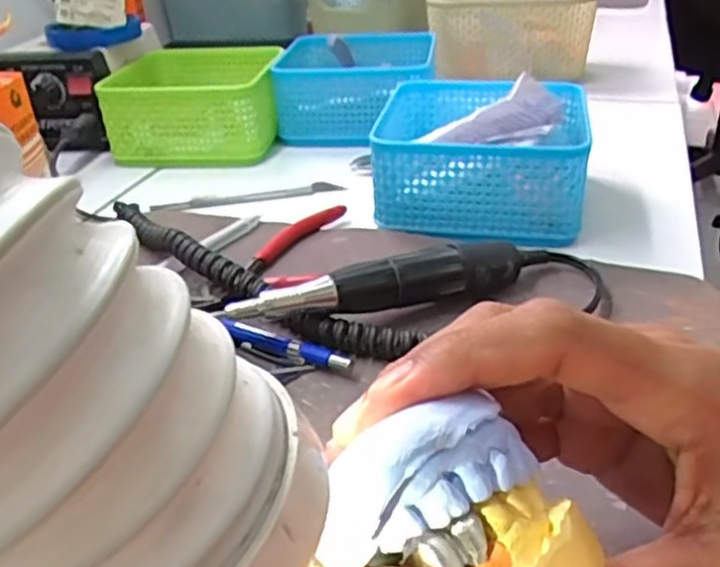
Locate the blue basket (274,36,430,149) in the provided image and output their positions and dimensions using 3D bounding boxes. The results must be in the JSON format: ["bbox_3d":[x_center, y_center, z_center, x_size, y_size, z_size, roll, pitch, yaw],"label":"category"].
[{"bbox_3d":[-0.005,-0.172,0.631,0.130,0.060,0.125,0,31,5],"label":"blue basket"}]

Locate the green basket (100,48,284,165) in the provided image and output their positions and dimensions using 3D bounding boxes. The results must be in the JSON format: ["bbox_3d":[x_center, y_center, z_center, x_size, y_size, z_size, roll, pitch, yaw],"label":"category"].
[{"bbox_3d":[-0.133,-0.151,0.612,0.130,0.065,0.121,-2,31,3],"label":"green basket"}]

